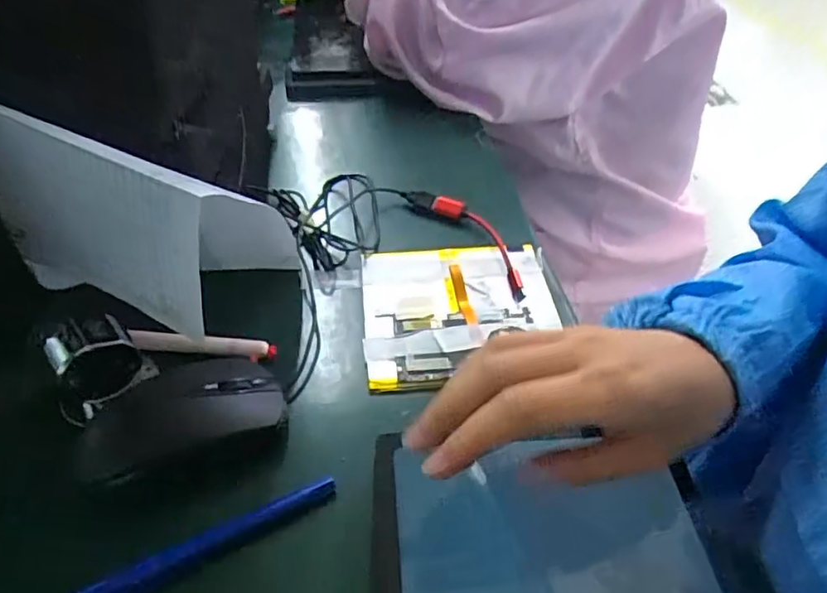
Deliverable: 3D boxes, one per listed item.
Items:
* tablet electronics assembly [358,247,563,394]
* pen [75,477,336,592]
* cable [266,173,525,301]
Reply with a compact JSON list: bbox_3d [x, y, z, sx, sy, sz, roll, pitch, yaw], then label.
[{"bbox_3d":[0.031,0.006,0.406,0.128,0.007,0.120,-4,45,-6],"label":"tablet electronics assembly"},{"bbox_3d":[-0.102,0.122,0.289,0.136,0.013,0.011,-21,49,-20],"label":"pen"},{"bbox_3d":[-0.011,-0.061,0.468,0.206,0.027,0.123,12,46,11],"label":"cable"}]

